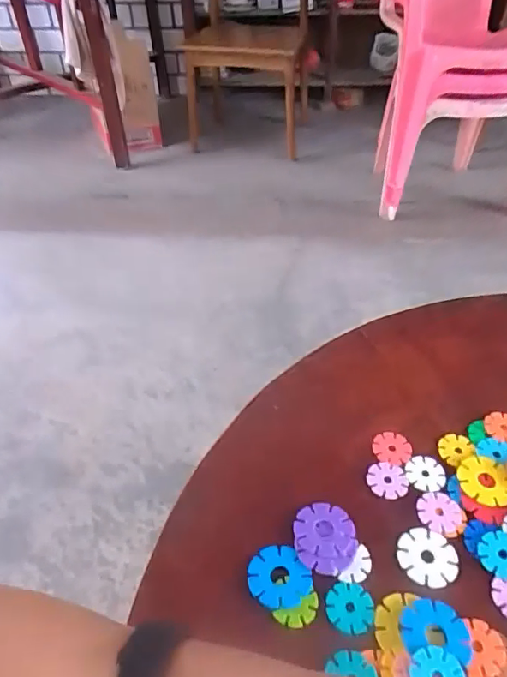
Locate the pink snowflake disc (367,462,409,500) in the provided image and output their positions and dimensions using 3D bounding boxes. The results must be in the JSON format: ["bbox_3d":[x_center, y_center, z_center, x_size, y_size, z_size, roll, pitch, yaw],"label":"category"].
[{"bbox_3d":[0.109,0.115,0.409,0.032,0.004,0.031,-1,44,1],"label":"pink snowflake disc"}]

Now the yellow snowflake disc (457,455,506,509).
[{"bbox_3d":[0.187,0.114,0.402,0.045,0.005,0.041,-1,44,1],"label":"yellow snowflake disc"}]

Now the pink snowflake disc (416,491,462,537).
[{"bbox_3d":[0.143,0.132,0.386,0.030,0.004,0.033,-1,44,1],"label":"pink snowflake disc"}]

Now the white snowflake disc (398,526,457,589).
[{"bbox_3d":[0.126,0.158,0.363,0.040,0.004,0.040,-1,44,1],"label":"white snowflake disc"}]

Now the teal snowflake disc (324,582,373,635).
[{"bbox_3d":[0.064,0.179,0.336,0.032,0.004,0.031,-1,44,1],"label":"teal snowflake disc"}]

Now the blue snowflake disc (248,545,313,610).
[{"bbox_3d":[0.017,0.164,0.347,0.041,0.004,0.042,-1,44,1],"label":"blue snowflake disc"}]

